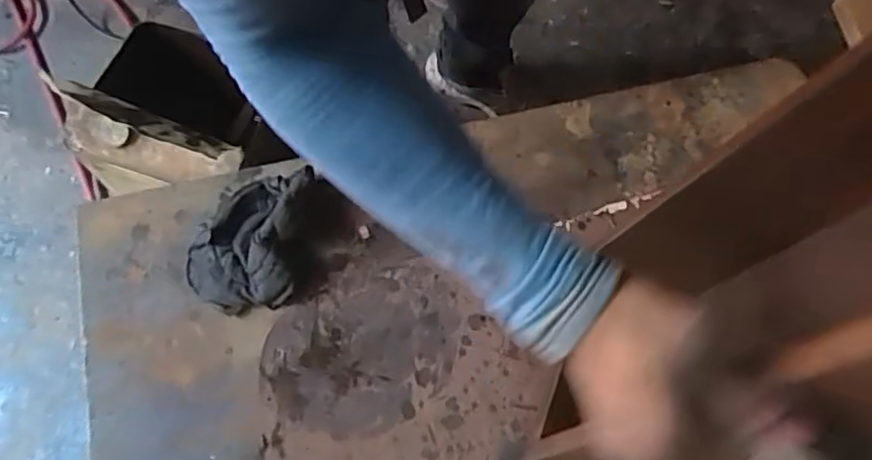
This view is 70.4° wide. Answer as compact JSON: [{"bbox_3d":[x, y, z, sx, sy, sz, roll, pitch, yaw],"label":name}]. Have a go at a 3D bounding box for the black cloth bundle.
[{"bbox_3d":[-0.205,0.007,0.667,0.113,0.038,0.156,7,71,0],"label":"black cloth bundle"}]

